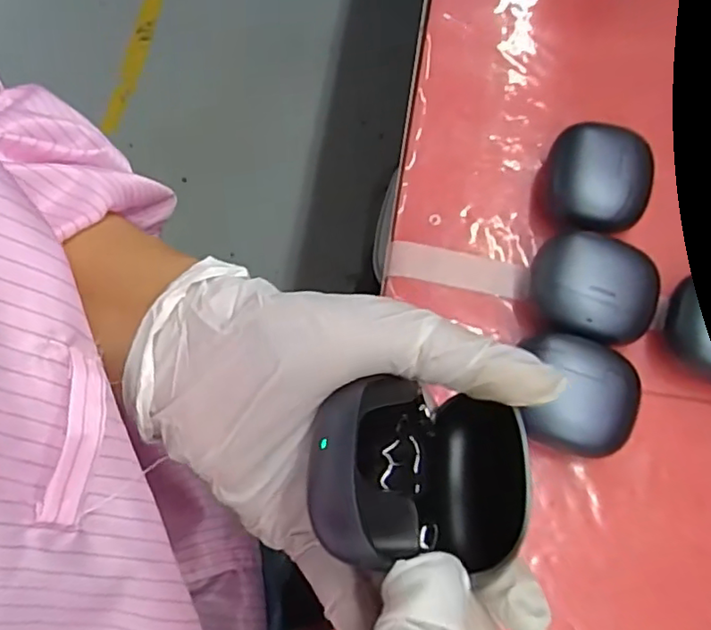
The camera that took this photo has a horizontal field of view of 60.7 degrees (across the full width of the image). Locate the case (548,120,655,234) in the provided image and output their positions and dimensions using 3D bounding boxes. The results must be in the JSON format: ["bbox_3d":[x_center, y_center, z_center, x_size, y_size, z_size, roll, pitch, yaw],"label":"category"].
[{"bbox_3d":[0.120,-0.066,0.305,0.047,0.027,0.054,16,71,6],"label":"case"}]

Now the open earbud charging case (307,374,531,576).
[{"bbox_3d":[0.020,0.048,0.181,0.063,0.033,0.050,3,70,2],"label":"open earbud charging case"}]

